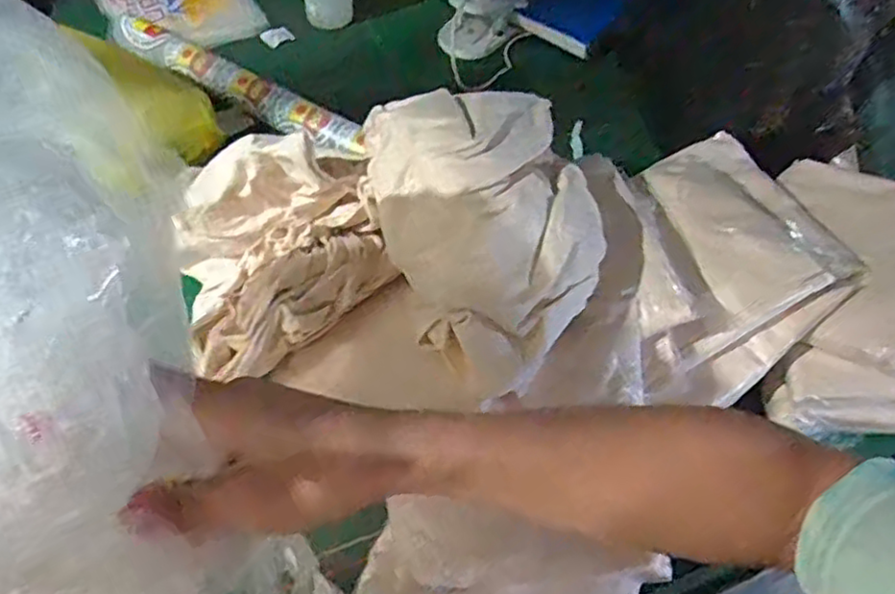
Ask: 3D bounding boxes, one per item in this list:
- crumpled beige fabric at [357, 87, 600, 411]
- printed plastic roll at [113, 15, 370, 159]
[{"bbox_3d":[0.036,-0.066,0.536,0.162,0.087,0.251,-11,56,-12],"label":"crumpled beige fabric"},{"bbox_3d":[-0.263,-0.261,0.838,0.379,0.039,0.048,29,57,15],"label":"printed plastic roll"}]

